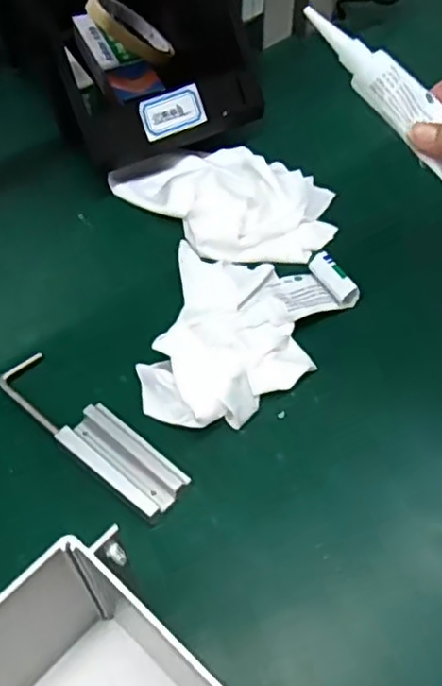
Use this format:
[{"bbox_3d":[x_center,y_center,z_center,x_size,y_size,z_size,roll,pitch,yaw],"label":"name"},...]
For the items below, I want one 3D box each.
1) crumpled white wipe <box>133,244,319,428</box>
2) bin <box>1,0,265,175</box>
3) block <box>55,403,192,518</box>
[{"bbox_3d":[-0.006,-0.015,0.446,0.112,0.034,0.154,-11,55,-8],"label":"crumpled white wipe"},{"bbox_3d":[-0.079,-0.267,0.579,0.180,0.117,0.237,-24,57,-17],"label":"bin"},{"bbox_3d":[-0.057,0.070,0.390,0.076,0.015,0.036,34,60,22],"label":"block"}]

